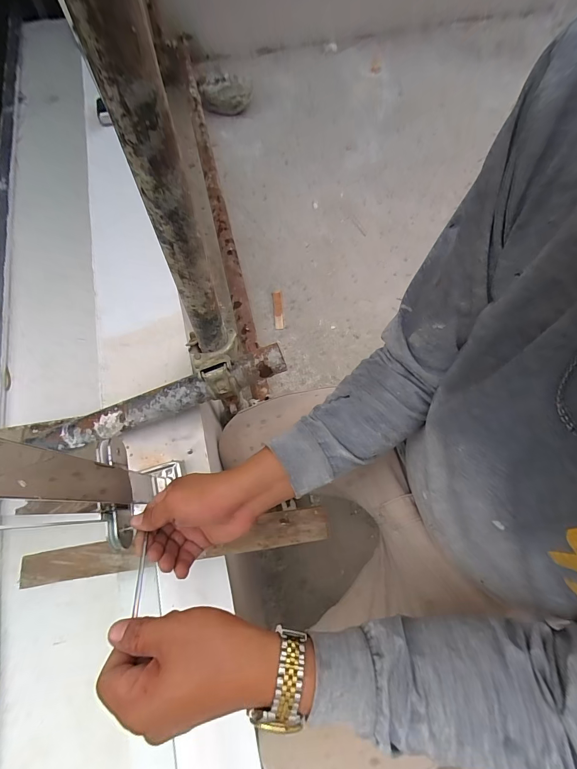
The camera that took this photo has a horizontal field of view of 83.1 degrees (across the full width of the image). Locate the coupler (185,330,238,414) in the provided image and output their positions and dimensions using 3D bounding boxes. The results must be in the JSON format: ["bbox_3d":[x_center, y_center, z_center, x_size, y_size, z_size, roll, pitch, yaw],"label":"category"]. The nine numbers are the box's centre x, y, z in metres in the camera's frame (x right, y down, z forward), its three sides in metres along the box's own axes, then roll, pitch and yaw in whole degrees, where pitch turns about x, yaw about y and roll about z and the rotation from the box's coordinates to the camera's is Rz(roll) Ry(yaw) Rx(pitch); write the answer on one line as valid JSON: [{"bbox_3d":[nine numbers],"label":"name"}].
[{"bbox_3d":[-0.111,-0.033,0.521,0.081,0.070,0.143,-19,70,-8],"label":"coupler"}]

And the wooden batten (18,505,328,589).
[{"bbox_3d":[-0.144,0.212,0.431,0.392,0.013,0.041,-7,69,-4],"label":"wooden batten"}]

